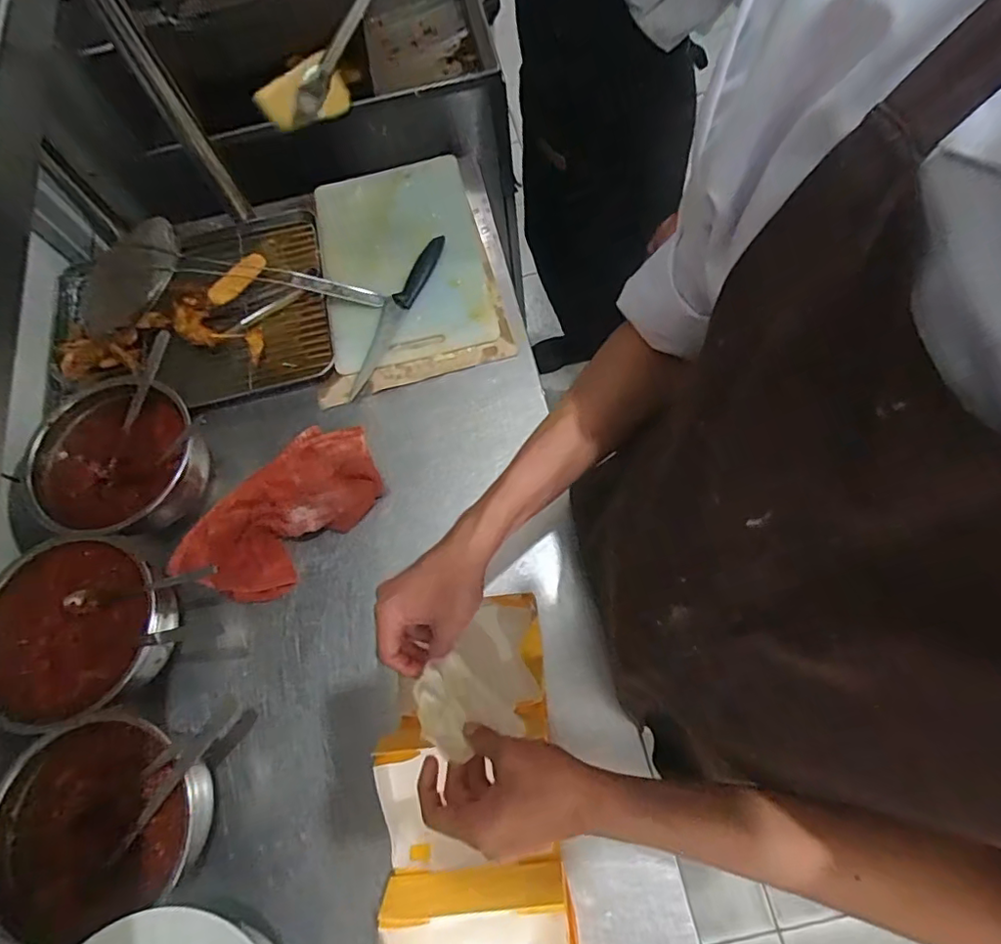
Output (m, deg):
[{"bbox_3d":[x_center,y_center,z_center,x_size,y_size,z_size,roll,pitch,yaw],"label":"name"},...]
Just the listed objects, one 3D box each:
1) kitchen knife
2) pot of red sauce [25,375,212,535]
[{"bbox_3d":[-0.149,-0.225,0.777,0.039,0.016,0.268,20,74,14],"label":"kitchen knife"},{"bbox_3d":[-0.446,-0.012,0.670,0.169,0.090,0.177,-2,70,6],"label":"pot of red sauce"}]

